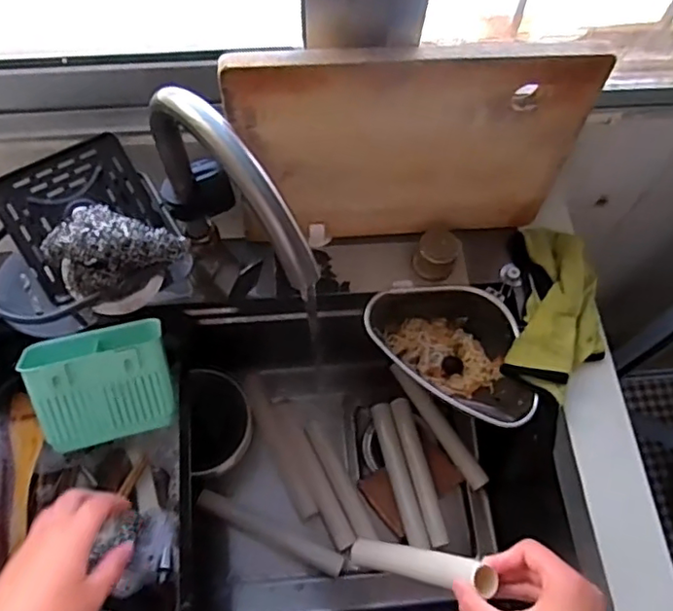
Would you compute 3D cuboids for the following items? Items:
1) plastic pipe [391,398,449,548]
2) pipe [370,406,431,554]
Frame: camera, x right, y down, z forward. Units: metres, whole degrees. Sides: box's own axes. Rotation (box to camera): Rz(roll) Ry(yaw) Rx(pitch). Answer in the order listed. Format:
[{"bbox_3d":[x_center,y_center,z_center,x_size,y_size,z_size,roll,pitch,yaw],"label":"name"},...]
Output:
[{"bbox_3d":[0.110,0.219,0.807,0.026,0.030,0.198,-10,66,-7],"label":"plastic pipe"},{"bbox_3d":[0.084,0.225,0.809,0.028,0.031,0.196,-11,67,-7],"label":"pipe"}]

